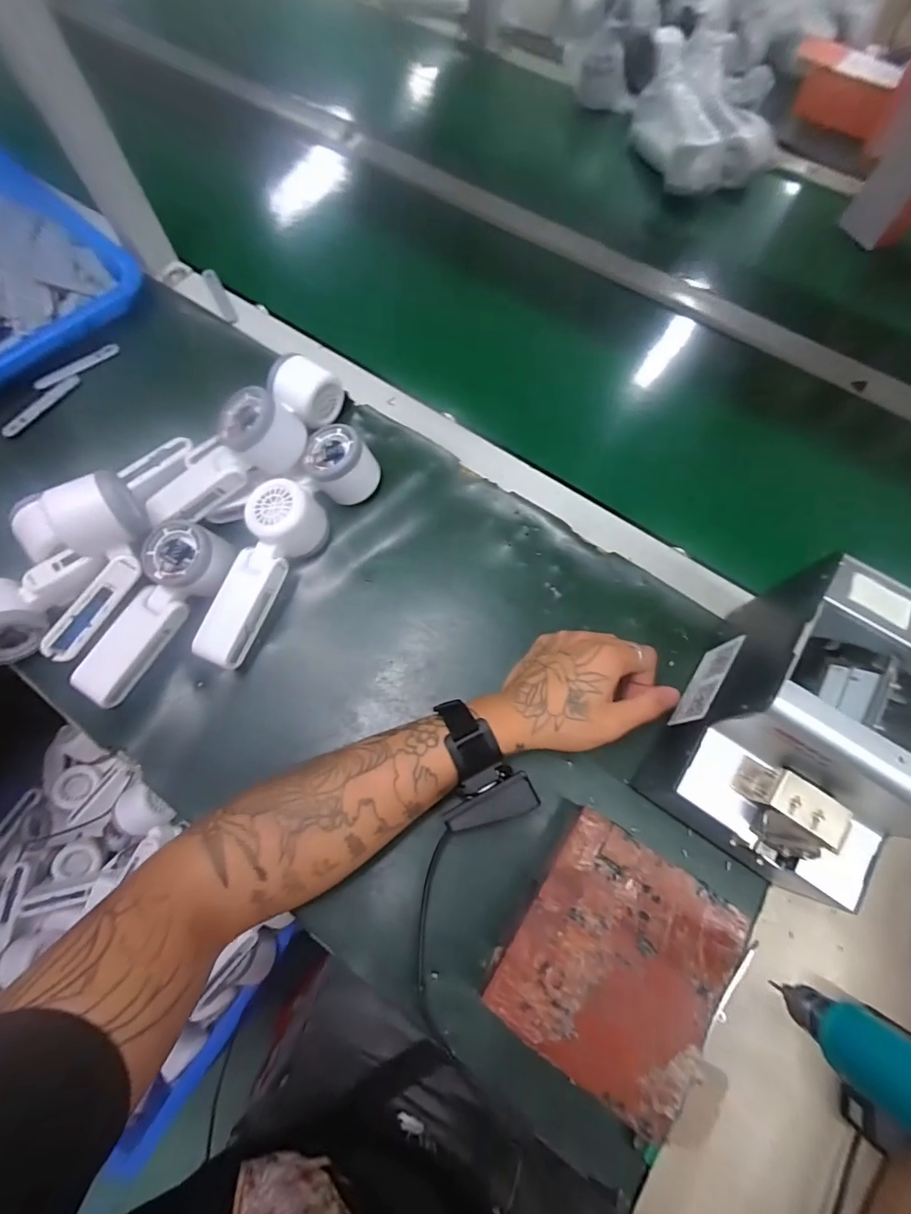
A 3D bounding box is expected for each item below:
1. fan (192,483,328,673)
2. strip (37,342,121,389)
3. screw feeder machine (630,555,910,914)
[{"bbox_3d":[-0.173,-0.031,0.419,0.056,0.057,0.167,25,74,6],"label":"fan"},{"bbox_3d":[-0.407,-0.260,0.518,0.007,0.010,0.093,37,65,10],"label":"strip"},{"bbox_3d":[0.239,0.085,0.328,0.117,0.139,0.173,32,77,9],"label":"screw feeder machine"}]

